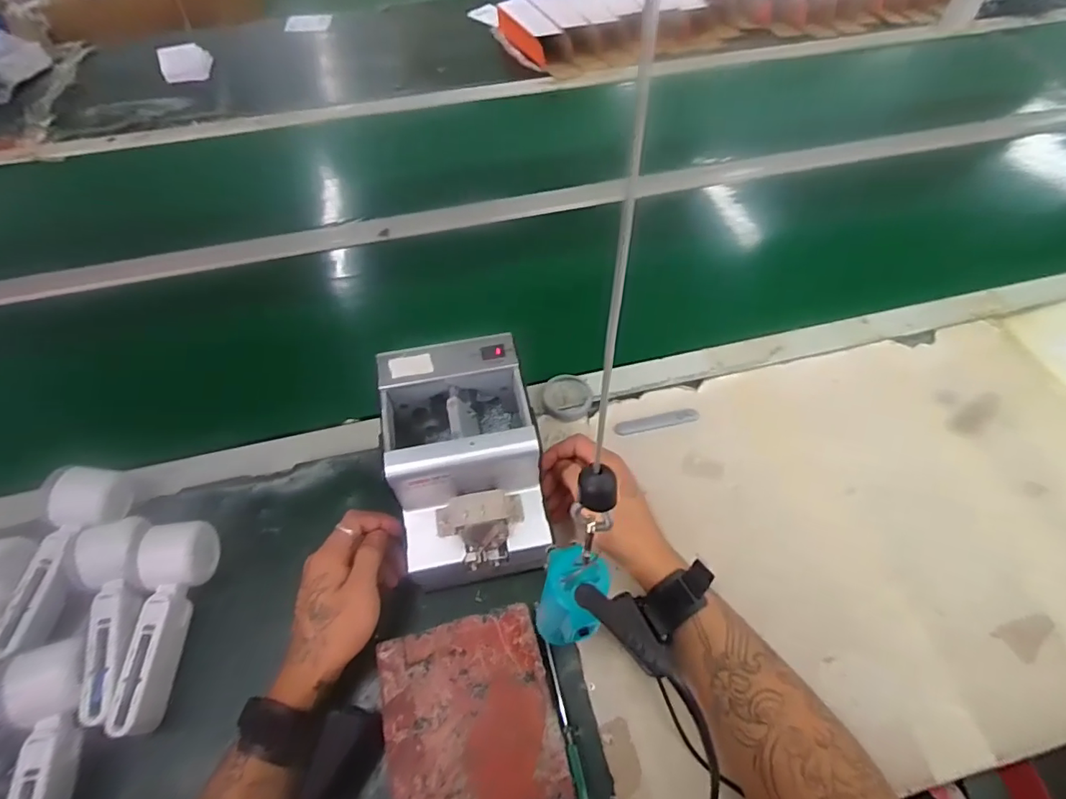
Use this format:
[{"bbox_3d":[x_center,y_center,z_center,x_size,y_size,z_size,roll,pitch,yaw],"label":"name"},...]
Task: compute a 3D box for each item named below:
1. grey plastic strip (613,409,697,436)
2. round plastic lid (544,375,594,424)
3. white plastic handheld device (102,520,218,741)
[{"bbox_3d":[0.140,0.025,0.597,0.094,0.006,0.017,-10,58,-5],"label":"grey plastic strip"},{"bbox_3d":[0.041,-0.002,0.616,0.056,0.010,0.057,-1,57,1],"label":"round plastic lid"},{"bbox_3d":[-0.328,0.195,0.466,0.050,0.050,0.166,-1,57,1],"label":"white plastic handheld device"}]

